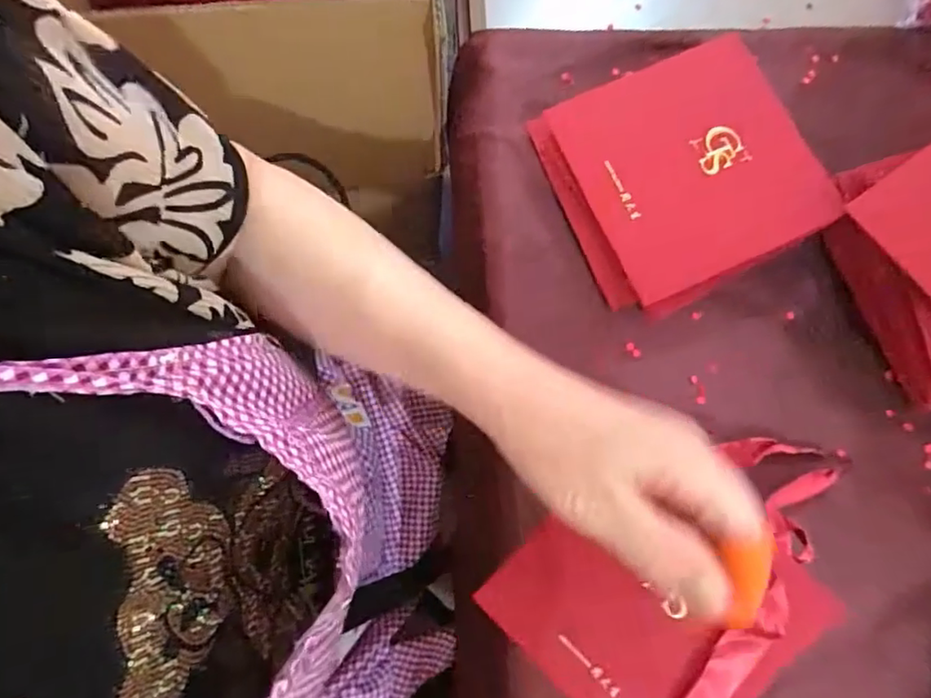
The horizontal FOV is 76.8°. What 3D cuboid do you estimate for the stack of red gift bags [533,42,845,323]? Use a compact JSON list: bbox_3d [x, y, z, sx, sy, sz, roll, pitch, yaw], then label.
[{"bbox_3d":[0.133,-0.109,0.374,0.144,0.041,0.145,-27,79,-7],"label":"stack of red gift bags"}]

